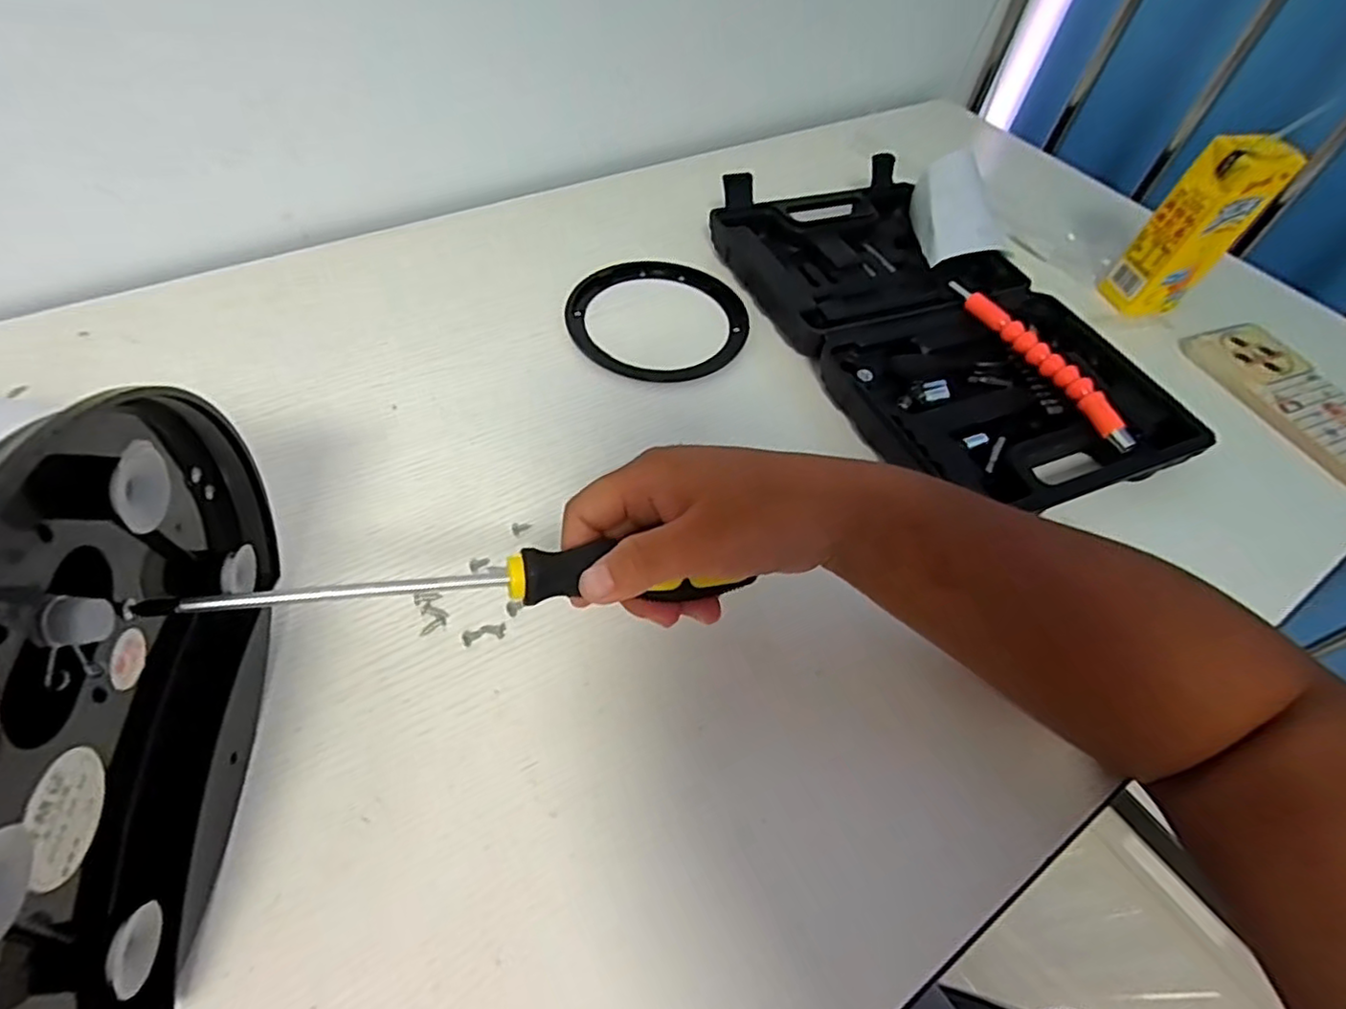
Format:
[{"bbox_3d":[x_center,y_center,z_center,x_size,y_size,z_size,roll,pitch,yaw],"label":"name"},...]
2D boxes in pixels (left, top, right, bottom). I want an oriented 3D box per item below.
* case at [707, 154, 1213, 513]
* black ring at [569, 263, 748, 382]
[{"bbox_3d":[0.186,-0.141,0.482,0.208,0.039,0.338,-18,57,-17],"label":"case"},{"bbox_3d":[-0.010,-0.141,0.492,0.132,0.011,0.132,2,53,-3],"label":"black ring"}]

